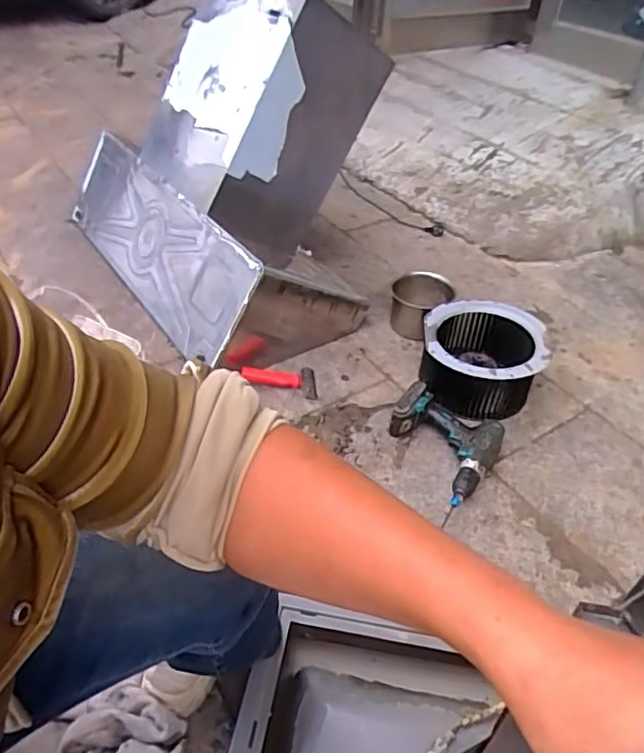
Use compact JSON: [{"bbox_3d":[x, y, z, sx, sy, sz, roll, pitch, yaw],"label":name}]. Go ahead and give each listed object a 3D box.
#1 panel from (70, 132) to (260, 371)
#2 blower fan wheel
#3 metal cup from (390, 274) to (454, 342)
[{"bbox_3d":[-0.450,-0.364,1.507,0.022,0.272,0.926,14,21,-47],"label":"panel"},{"bbox_3d":[0.331,-0.038,1.245,0.242,0.127,0.244,11,44,8],"label":"blower fan wheel"},{"bbox_3d":[0.240,-0.176,1.438,0.126,0.100,0.145,26,46,24],"label":"metal cup"}]

